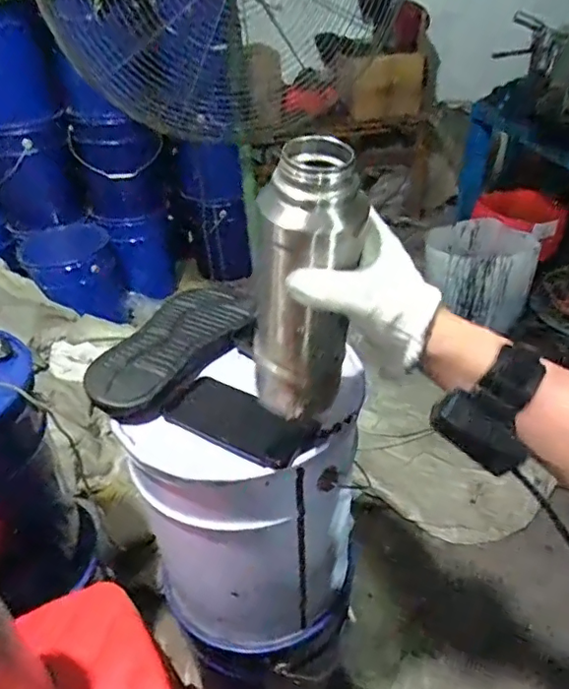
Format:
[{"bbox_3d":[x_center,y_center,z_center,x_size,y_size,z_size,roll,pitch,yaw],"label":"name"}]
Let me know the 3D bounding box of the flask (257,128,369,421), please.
[{"bbox_3d":[0.016,-0.041,0.450,0.076,0.235,0.060,-1,40,-6],"label":"flask"}]

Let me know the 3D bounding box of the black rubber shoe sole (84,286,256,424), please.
[{"bbox_3d":[-0.132,-0.002,0.678,0.110,0.039,0.251,15,43,25],"label":"black rubber shoe sole"}]

